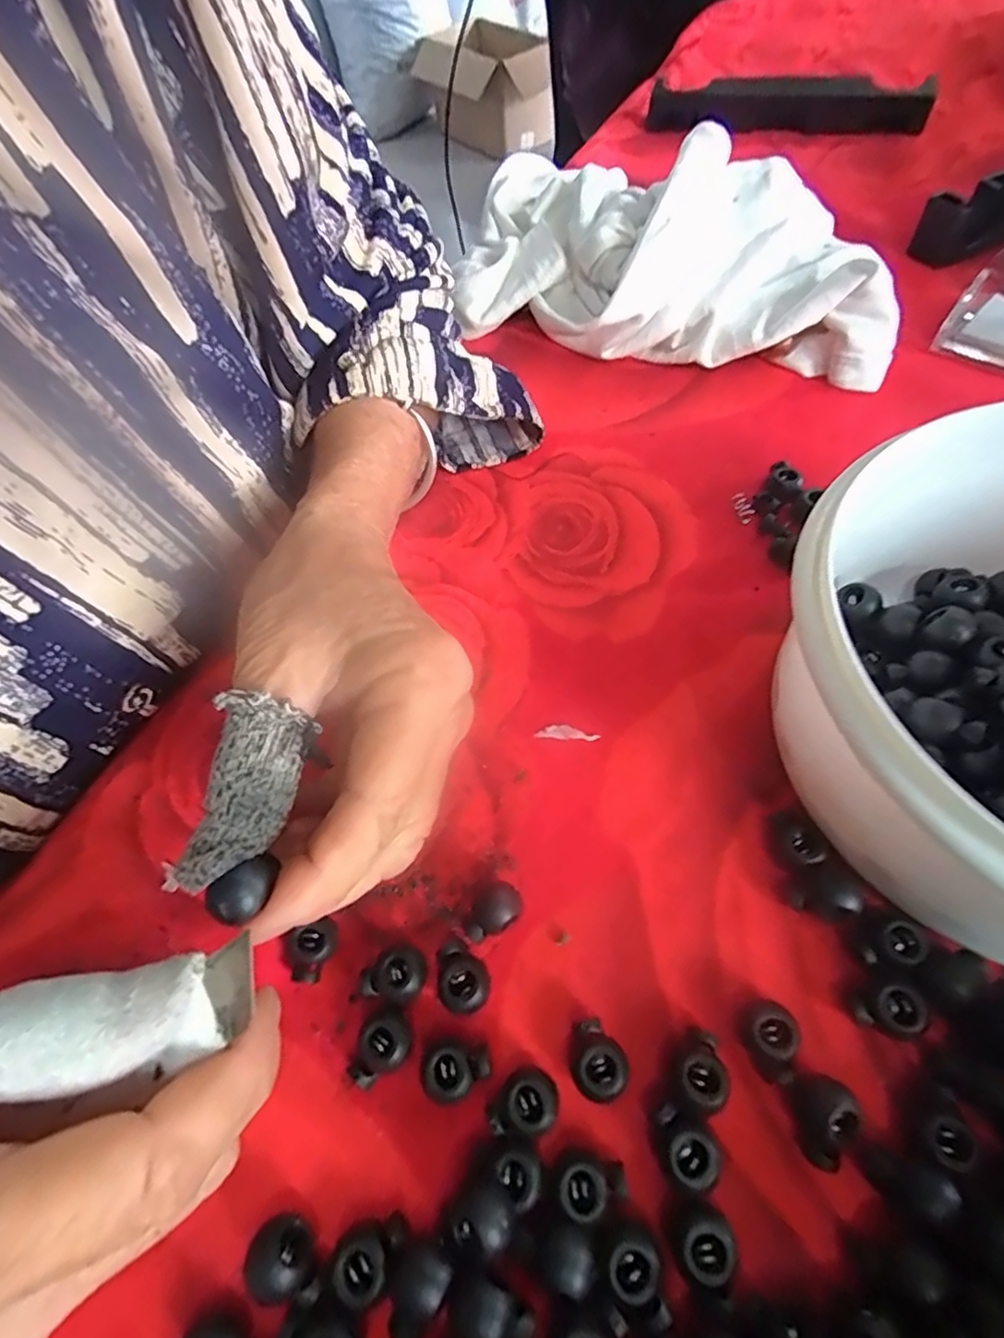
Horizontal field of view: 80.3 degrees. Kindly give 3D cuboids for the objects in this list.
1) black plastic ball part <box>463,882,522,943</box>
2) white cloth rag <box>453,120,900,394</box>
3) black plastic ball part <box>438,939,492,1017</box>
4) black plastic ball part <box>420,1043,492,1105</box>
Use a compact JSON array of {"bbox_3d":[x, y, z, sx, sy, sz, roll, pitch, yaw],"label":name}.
[{"bbox_3d":[-0.003,0.077,0.187,0.013,0.012,0.019,38,69,22],"label":"black plastic ball part"},{"bbox_3d":[0.092,-0.242,0.332,0.226,0.062,0.165,9,61,8],"label":"white cloth rag"},{"bbox_3d":[-0.013,0.093,0.179,0.020,0.011,0.015,37,69,21],"label":"black plastic ball part"},{"bbox_3d":[-0.013,0.113,0.168,0.018,0.011,0.013,-8,60,-1],"label":"black plastic ball part"}]

